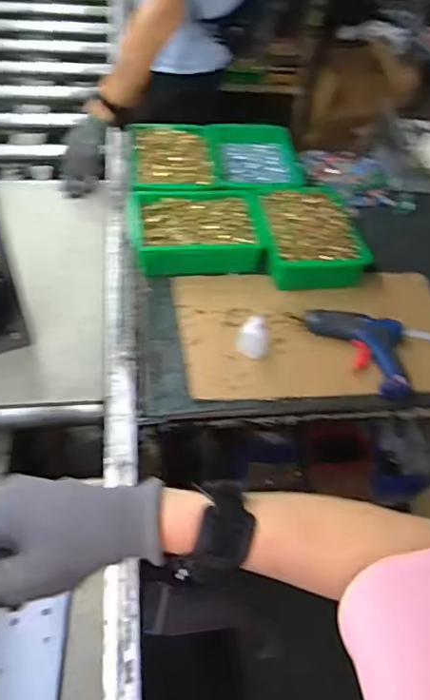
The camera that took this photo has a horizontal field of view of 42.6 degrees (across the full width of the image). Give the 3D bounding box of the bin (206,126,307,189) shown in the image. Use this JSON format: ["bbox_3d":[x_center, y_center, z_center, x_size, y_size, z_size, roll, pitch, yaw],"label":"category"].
[{"bbox_3d":[0.089,-0.429,1.264,0.204,0.071,0.270,-1,51,-7],"label":"bin"}]

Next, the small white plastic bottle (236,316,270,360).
[{"bbox_3d":[0.063,-0.015,0.906,0.053,0.062,0.052,11,51,2],"label":"small white plastic bottle"}]

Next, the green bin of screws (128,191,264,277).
[{"bbox_3d":[-0.042,-0.236,1.108,0.253,0.068,0.195,0,51,-6],"label":"green bin of screws"}]

